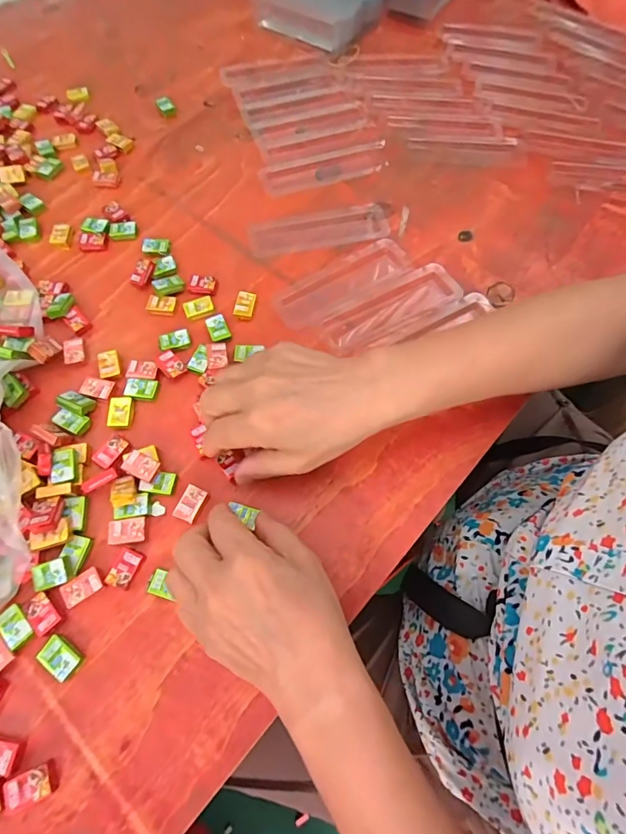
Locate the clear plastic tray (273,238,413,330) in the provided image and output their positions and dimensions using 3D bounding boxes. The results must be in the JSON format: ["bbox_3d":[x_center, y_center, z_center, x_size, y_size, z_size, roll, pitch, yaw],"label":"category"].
[{"bbox_3d":[0.028,-0.128,0.412,0.138,0.007,0.049,-32,70,-14],"label":"clear plastic tray"}]

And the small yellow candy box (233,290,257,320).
[{"bbox_3d":[-0.062,-0.103,0.398,0.017,0.008,0.027,8,66,3],"label":"small yellow candy box"}]

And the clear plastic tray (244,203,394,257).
[{"bbox_3d":[0.008,-0.189,0.439,0.142,0.005,0.048,-11,66,-5],"label":"clear plastic tray"}]

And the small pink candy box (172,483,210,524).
[{"bbox_3d":[-0.091,0.064,0.322,0.017,0.008,0.025,22,68,9],"label":"small pink candy box"}]

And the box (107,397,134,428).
[{"bbox_3d":[-0.155,-0.004,0.352,0.019,0.006,0.026,-4,66,-2],"label":"box"}]

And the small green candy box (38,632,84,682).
[{"bbox_3d":[-0.163,0.155,0.281,0.027,0.008,0.018,35,70,14],"label":"small green candy box"}]

